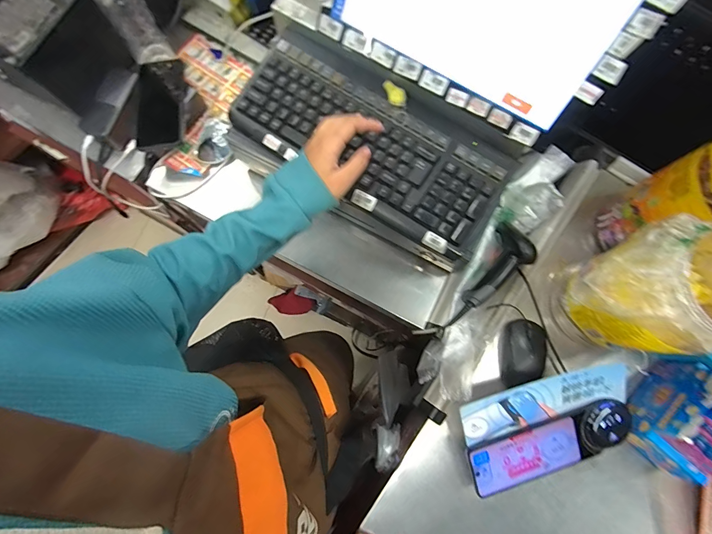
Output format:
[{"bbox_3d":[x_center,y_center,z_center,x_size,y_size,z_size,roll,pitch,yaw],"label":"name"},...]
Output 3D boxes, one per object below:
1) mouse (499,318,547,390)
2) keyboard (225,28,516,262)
[{"bbox_3d":[0.259,0.135,0.567,0.058,0.032,0.101,14,78,2],"label":"mouse"},{"bbox_3d":[0.025,-0.178,0.507,0.386,0.045,0.179,35,79,6],"label":"keyboard"}]

